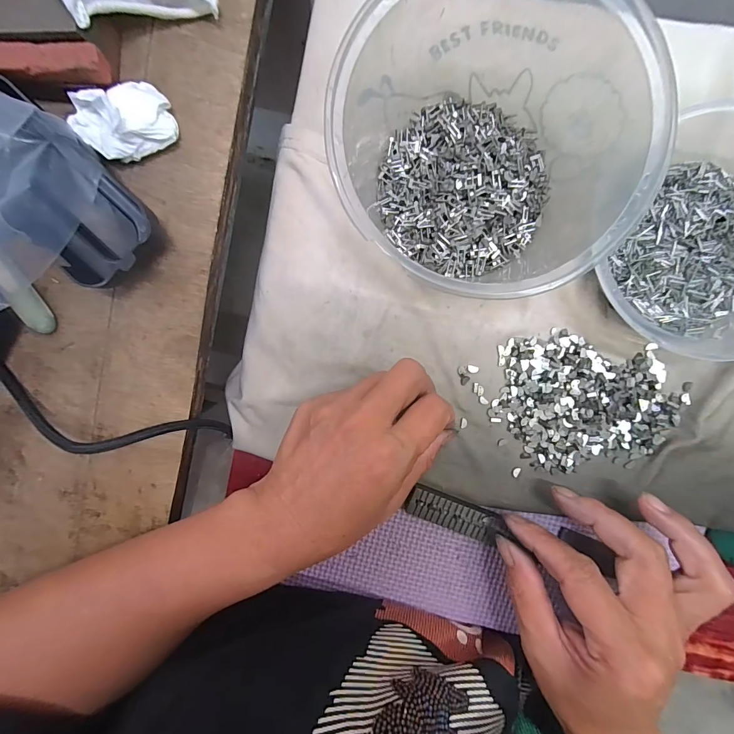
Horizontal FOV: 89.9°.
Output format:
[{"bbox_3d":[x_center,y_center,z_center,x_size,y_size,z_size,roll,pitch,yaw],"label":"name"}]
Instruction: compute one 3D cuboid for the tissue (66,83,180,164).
[{"bbox_3d":[-0.121,-0.123,0.186,0.042,0.026,0.034,-37,93,5],"label":"tissue"}]

